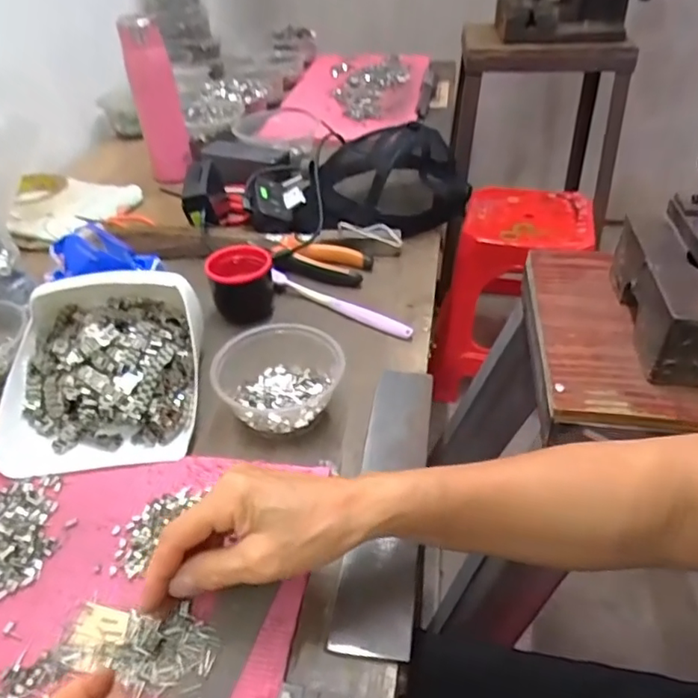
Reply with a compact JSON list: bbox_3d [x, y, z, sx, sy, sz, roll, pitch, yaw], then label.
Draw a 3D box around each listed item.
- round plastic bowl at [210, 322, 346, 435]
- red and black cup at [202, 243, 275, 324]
[{"bbox_3d":[-0.062,0.020,0.494,0.107,0.049,0.111,-2,39,2],"label":"round plastic bowl"},{"bbox_3d":[-0.112,-0.064,0.602,0.066,0.067,0.059,-6,40,-7],"label":"red and black cup"}]

